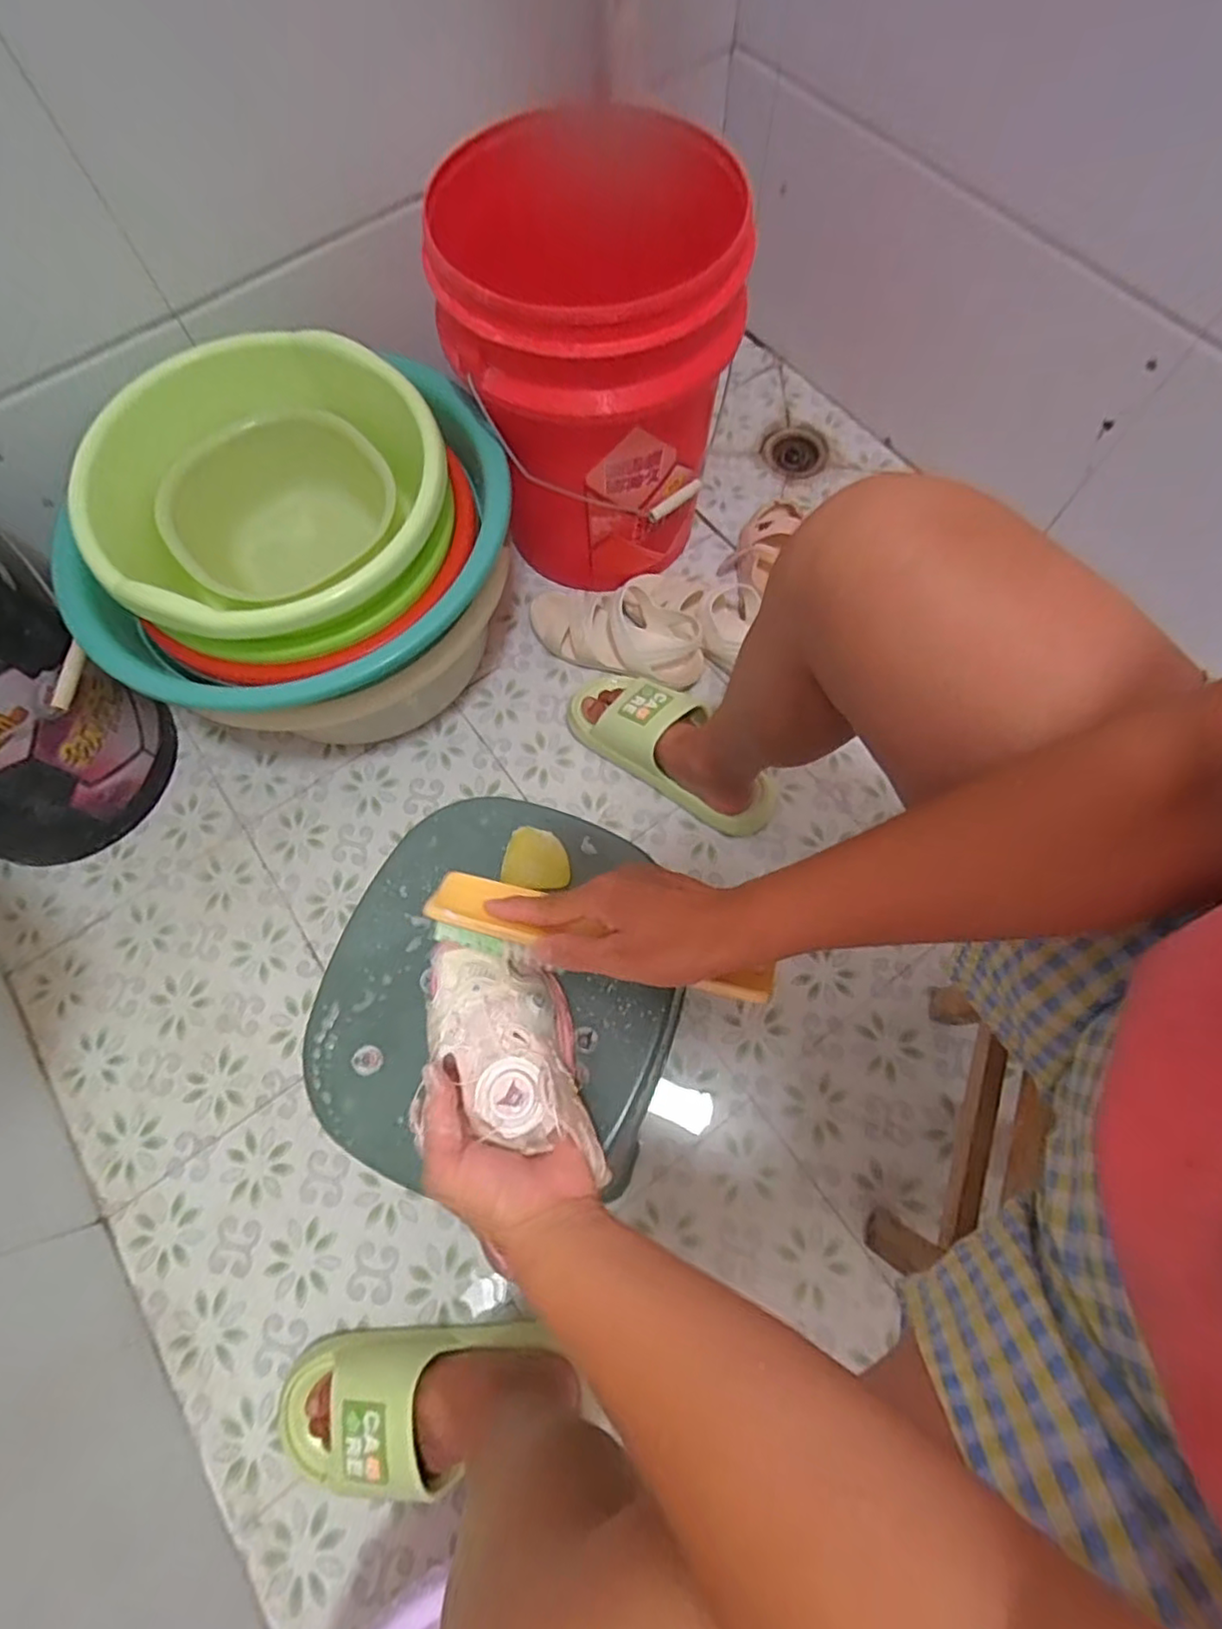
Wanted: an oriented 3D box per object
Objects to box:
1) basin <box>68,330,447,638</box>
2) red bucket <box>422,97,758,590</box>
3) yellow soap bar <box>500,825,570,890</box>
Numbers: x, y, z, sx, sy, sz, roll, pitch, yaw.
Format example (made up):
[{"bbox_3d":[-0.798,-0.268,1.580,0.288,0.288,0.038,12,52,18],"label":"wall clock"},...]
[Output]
[{"bbox_3d":[-0.334,-0.318,0.705,0.378,0.212,0.286,-30,89,-17],"label":"basin"},{"bbox_3d":[-0.013,-0.497,0.760,0.296,0.376,0.337,10,72,5],"label":"red bucket"},{"bbox_3d":[-0.054,0.032,0.479,0.049,0.009,0.043,15,73,7],"label":"yellow soap bar"}]

